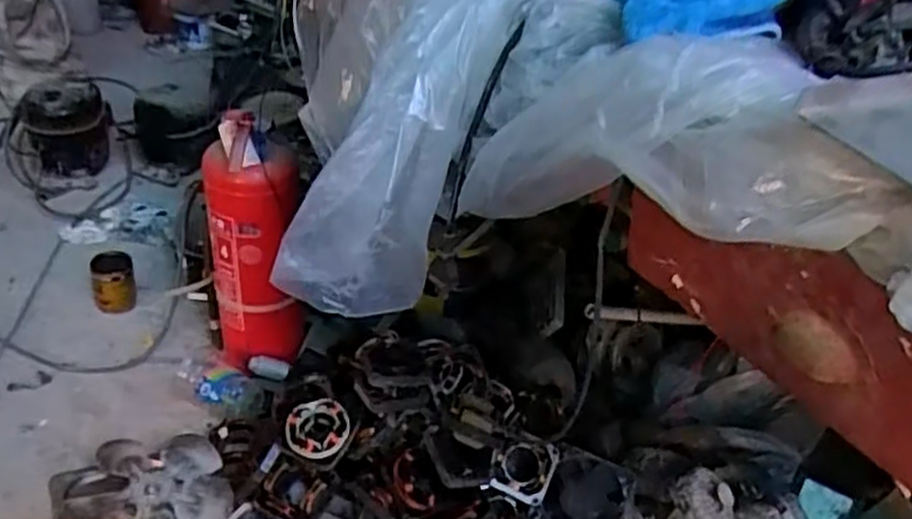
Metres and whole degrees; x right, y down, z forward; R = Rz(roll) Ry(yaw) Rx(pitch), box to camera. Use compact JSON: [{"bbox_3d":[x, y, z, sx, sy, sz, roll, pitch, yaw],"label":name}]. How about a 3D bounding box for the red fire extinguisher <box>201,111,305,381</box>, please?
[{"bbox_3d":[-0.295,-0.016,1.097,0.127,0.436,0.155,-4,36,-17],"label":"red fire extinguisher"}]

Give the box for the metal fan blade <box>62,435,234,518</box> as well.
[{"bbox_3d":[-0.380,0.282,0.915,0.182,0.046,0.181,-13,39,-27],"label":"metal fan blade"}]

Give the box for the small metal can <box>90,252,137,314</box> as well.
[{"bbox_3d":[-0.582,0.039,1.263,0.068,0.096,0.068,-9,38,-23],"label":"small metal can"}]

